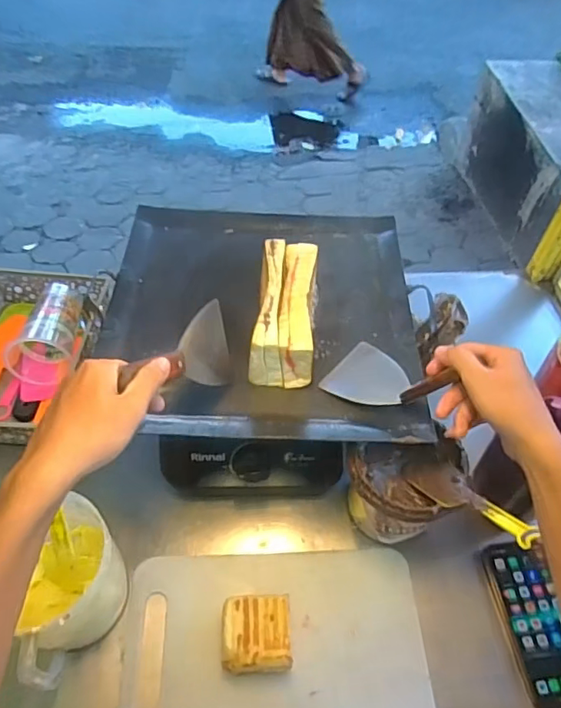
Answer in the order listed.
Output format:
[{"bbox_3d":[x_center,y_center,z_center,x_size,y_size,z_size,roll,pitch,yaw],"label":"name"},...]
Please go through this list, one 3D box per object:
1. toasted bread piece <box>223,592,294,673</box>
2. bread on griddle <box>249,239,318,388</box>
[{"bbox_3d":[-0.025,0.300,0.562,0.071,0.041,0.070,-2,52,-3],"label":"toasted bread piece"},{"bbox_3d":[0.006,-0.046,0.644,0.069,0.075,0.195,3,52,1],"label":"bread on griddle"}]

